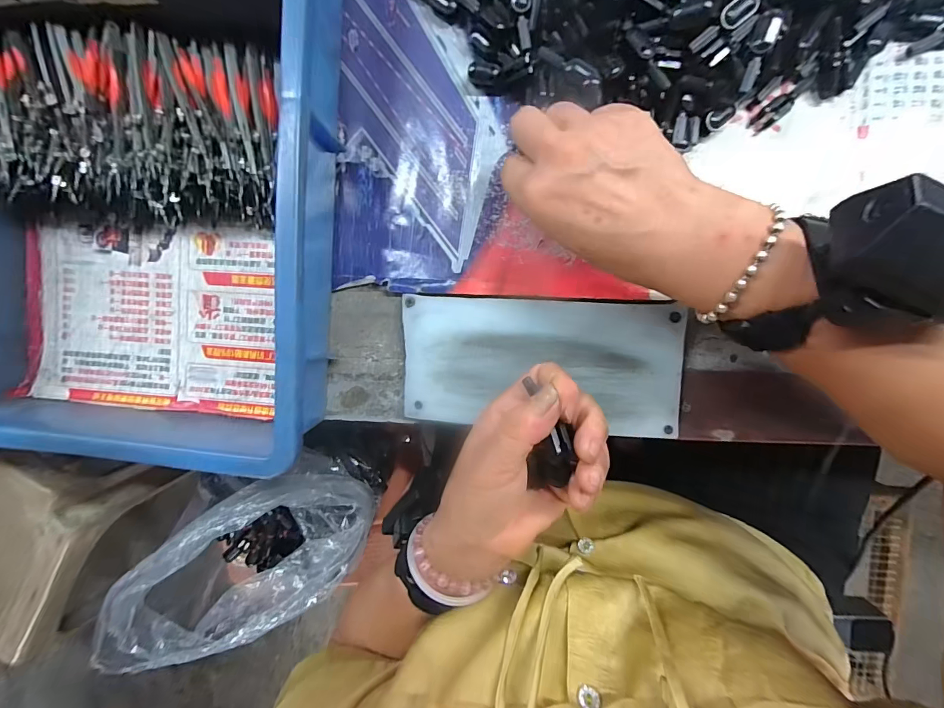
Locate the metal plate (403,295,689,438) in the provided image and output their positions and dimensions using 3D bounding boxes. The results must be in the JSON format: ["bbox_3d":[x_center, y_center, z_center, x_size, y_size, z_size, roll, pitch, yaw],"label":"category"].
[{"bbox_3d":[0.048,0.008,0.293,0.195,0.004,0.091,3,94,6],"label":"metal plate"}]

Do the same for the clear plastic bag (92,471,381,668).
[{"bbox_3d":[-0.205,0.195,0.397,0.228,0.136,0.114,-32,90,7],"label":"clear plastic bag"}]

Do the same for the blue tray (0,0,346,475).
[{"bbox_3d":[-0.240,-0.153,0.274,0.304,0.085,0.424,4,94,6],"label":"blue tray"}]

